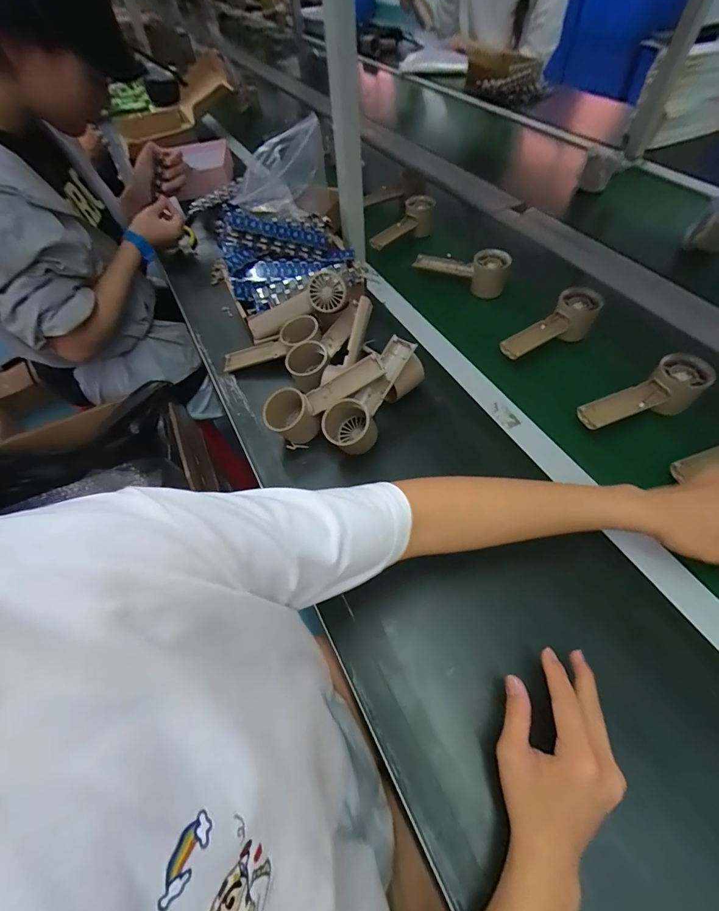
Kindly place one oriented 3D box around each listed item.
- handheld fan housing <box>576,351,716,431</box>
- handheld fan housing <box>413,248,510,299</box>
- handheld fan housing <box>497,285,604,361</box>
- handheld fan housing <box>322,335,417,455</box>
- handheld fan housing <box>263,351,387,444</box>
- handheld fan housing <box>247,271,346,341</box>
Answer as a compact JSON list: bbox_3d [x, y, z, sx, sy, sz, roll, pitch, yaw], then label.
[{"bbox_3d":[0.348,-0.071,0.472,0.153,0.041,0.056,-24,57,-10],"label":"handheld fan housing"},{"bbox_3d":[0.173,-0.321,0.665,0.155,0.057,0.048,22,61,20],"label":"handheld fan housing"},{"bbox_3d":[0.276,-0.181,0.560,0.154,0.049,0.057,-34,59,-15],"label":"handheld fan housing"},{"bbox_3d":[0.020,-0.074,0.488,0.057,0.065,0.158,35,91,25],"label":"handheld fan housing"},{"bbox_3d":[-0.042,-0.072,0.493,0.157,0.050,0.049,-28,56,8],"label":"handheld fan housing"},{"bbox_3d":[-0.092,-0.213,0.571,0.157,0.047,0.041,-17,53,20],"label":"handheld fan housing"}]

